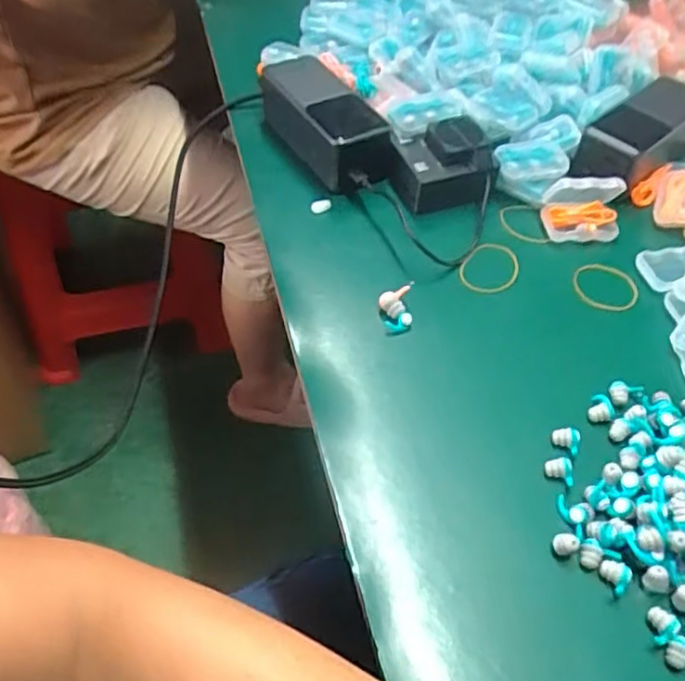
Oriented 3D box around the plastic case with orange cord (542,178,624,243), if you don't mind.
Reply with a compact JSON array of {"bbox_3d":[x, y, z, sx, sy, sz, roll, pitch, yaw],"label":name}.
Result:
[{"bbox_3d":[0.182,-0.099,0.493,0.055,0.041,0.032,6,51,2],"label":"plastic case with orange cord"}]

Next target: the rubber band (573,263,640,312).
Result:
[{"bbox_3d":[0.189,-0.039,0.472,0.047,0.004,0.044,6,55,-1],"label":"rubber band"}]

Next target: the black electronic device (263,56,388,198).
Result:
[{"bbox_3d":[-0.014,-0.181,0.532,0.058,0.051,0.156,-26,57,-20],"label":"black electronic device"}]

